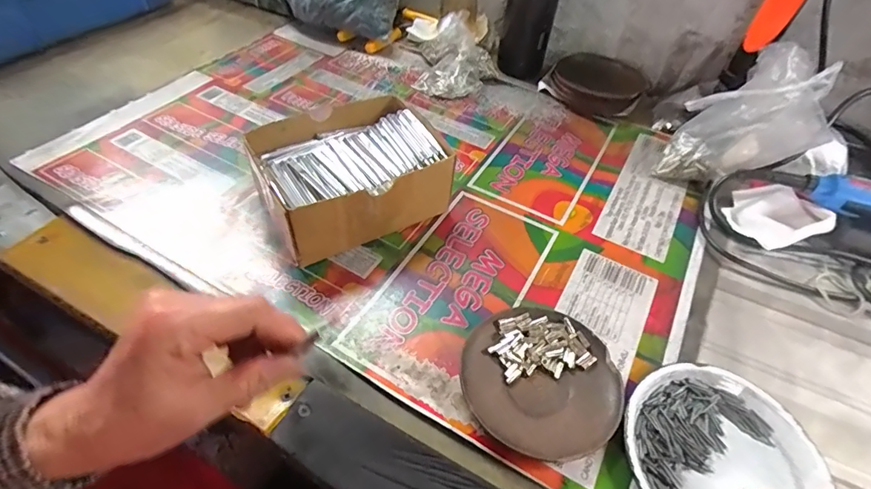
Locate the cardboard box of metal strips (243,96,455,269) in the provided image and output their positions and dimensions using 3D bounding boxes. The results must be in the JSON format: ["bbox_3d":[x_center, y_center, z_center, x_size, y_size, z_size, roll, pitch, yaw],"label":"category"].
[{"bbox_3d":[-0.078,-0.065,0.438,0.156,0.070,0.128,-23,55,-22],"label":"cardboard box of metal strips"}]

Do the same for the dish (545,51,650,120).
[{"bbox_3d":[0.212,-0.212,0.615,0.113,0.033,0.100,33,55,22],"label":"dish"}]

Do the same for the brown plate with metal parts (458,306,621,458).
[{"bbox_3d":[0.077,0.099,0.343,0.108,0.016,0.112,2,50,-3],"label":"brown plate with metal parts"}]

